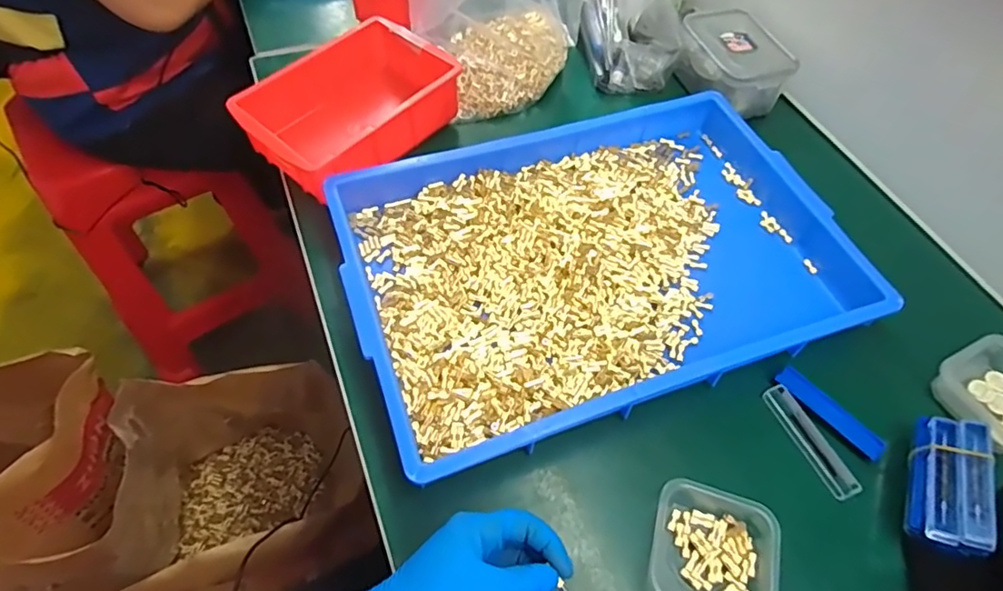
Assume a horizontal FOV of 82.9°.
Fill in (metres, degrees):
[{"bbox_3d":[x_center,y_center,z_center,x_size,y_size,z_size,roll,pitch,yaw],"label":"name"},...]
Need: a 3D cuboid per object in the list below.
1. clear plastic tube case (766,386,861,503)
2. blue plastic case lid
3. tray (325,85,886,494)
[{"bbox_3d":[0.239,0.112,0.440,0.026,0.007,0.091,-22,61,-16],"label":"clear plastic tube case"},{"bbox_3d":[0.257,0.092,0.446,0.017,0.009,0.088,-37,66,-23],"label":"blue plastic case lid"},{"bbox_3d":[0.085,-0.043,0.504,0.423,0.058,0.288,-17,60,-13],"label":"tray"}]

